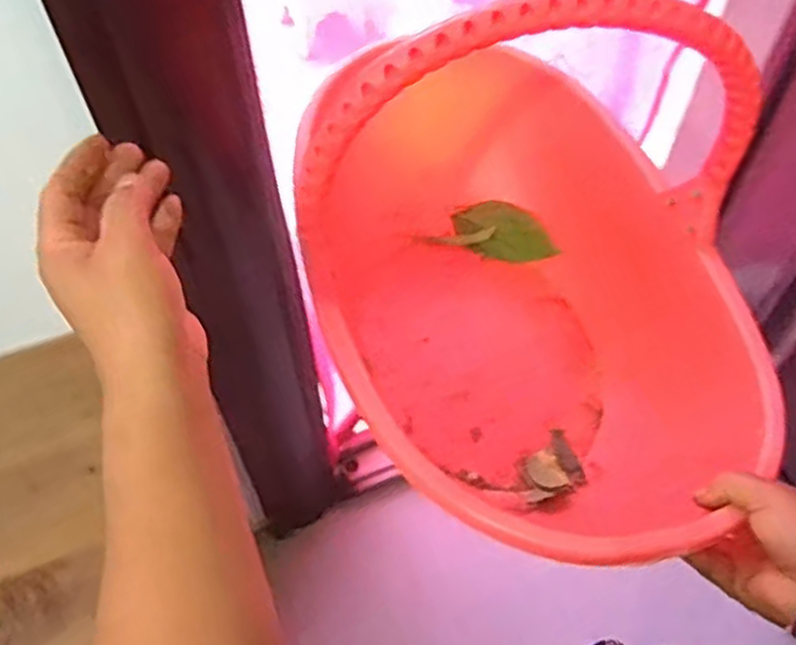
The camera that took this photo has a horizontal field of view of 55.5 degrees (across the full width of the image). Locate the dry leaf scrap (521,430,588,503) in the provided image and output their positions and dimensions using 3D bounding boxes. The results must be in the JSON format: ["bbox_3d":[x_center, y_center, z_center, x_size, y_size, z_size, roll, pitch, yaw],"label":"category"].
[{"bbox_3d":[0.126,0.124,0.641,0.060,0.010,0.050,-24,60,-13],"label":"dry leaf scrap"}]

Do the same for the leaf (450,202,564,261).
[{"bbox_3d":[0.113,-0.094,0.797,0.110,0.010,0.057,16,91,14],"label":"leaf"}]

